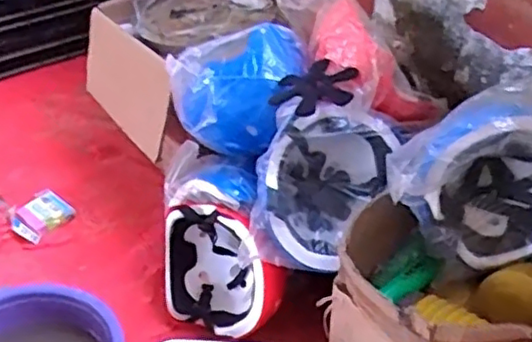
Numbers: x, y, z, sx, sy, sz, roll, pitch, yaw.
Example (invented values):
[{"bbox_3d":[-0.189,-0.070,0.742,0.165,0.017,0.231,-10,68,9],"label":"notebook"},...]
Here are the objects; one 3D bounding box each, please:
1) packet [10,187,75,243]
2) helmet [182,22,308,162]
[{"bbox_3d":[-0.447,0.087,1.278,0.106,0.020,0.117,25,47,31],"label":"packet"},{"bbox_3d":[-0.027,-0.119,0.976,0.143,0.169,0.157,15,42,22],"label":"helmet"}]

